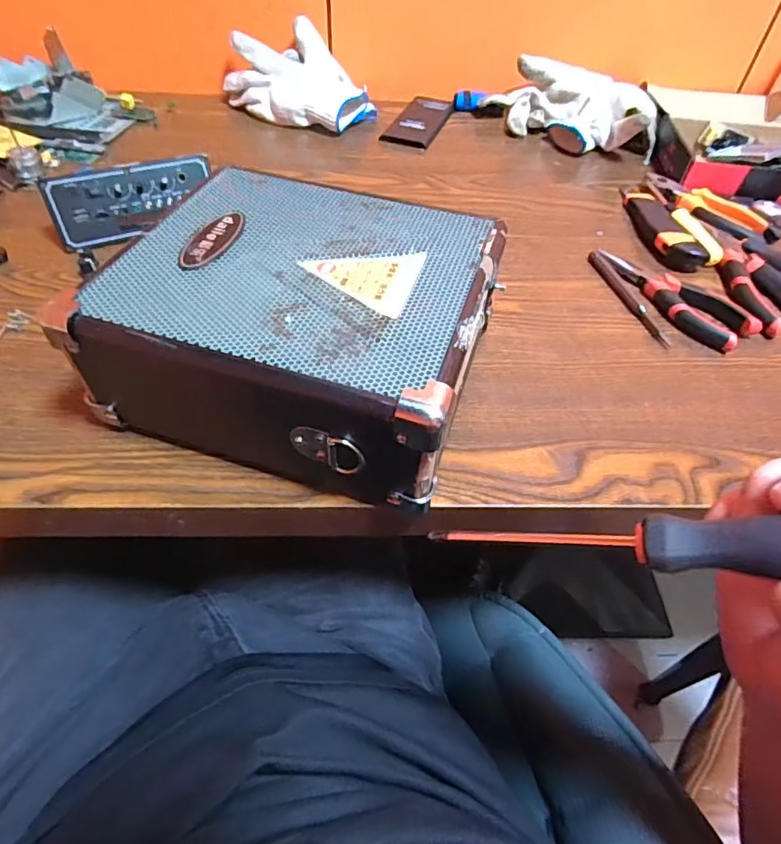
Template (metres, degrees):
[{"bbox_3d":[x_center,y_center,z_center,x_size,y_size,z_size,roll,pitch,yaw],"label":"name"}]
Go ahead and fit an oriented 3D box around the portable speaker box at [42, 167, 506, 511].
[{"bbox_3d":[-0.057,-0.069,0.369,0.233,0.094,0.211,16,52,10],"label":"portable speaker box"}]

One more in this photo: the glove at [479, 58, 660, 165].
[{"bbox_3d":[0.241,-0.420,0.691,0.230,0.065,0.103,29,55,19],"label":"glove"}]

